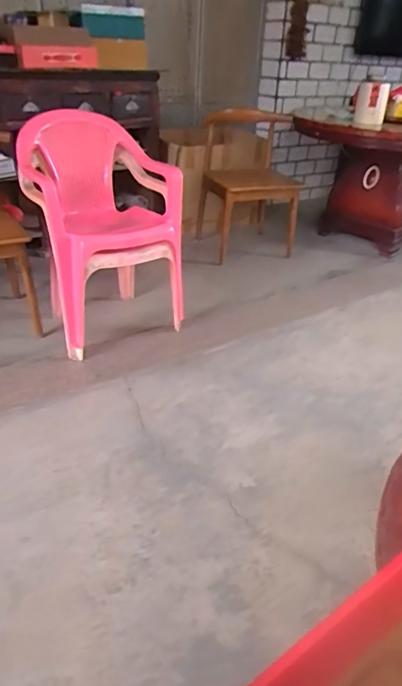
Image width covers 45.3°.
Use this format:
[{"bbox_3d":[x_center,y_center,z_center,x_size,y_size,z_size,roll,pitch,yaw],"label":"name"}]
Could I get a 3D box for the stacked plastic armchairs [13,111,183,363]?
[{"bbox_3d":[-0.365,-0.447,1.877,0.551,0.713,0.567,-13,35,-24],"label":"stacked plastic armchairs"}]

